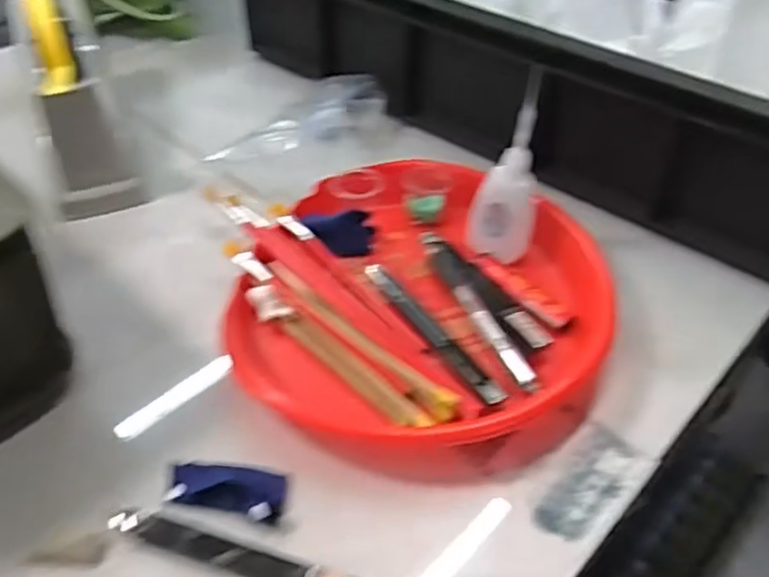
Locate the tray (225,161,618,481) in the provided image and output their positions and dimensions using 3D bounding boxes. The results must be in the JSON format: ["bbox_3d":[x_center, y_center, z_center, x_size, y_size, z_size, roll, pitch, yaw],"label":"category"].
[{"bbox_3d":[0.024,0.005,0.434,0.230,0.038,0.229,1,44,-1],"label":"tray"}]

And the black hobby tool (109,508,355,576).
[{"bbox_3d":[-0.070,0.131,0.324,0.134,0.008,0.015,13,45,12],"label":"black hobby tool"}]

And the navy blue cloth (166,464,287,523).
[{"bbox_3d":[-0.082,0.104,0.349,0.060,0.012,0.030,10,44,8],"label":"navy blue cloth"}]

